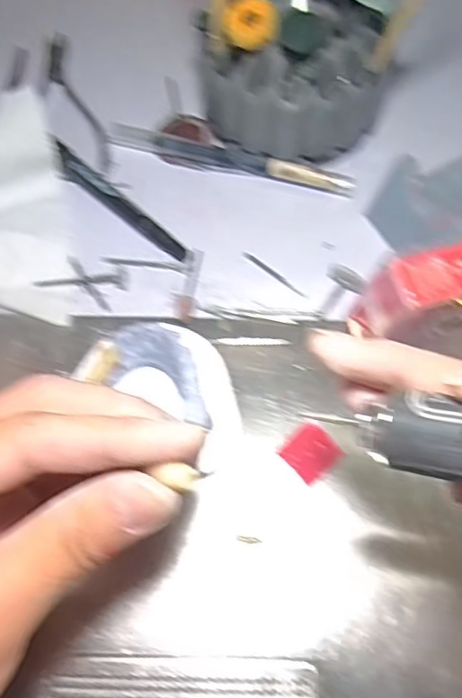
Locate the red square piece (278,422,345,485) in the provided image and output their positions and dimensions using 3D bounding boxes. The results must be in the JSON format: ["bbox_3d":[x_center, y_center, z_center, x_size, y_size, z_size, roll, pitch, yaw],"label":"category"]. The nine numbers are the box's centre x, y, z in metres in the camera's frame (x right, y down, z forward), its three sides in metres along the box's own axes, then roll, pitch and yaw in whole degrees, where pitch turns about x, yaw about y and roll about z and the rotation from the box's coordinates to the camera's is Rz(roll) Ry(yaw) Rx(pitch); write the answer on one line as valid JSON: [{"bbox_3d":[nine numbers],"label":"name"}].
[{"bbox_3d":[0.035,0.045,0.260,0.022,0.004,0.022,-40,70,-16],"label":"red square piece"}]

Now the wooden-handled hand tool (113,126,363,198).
[{"bbox_3d":[-0.003,-0.108,0.332,0.146,0.011,0.016,17,66,9],"label":"wooden-handled hand tool"}]

